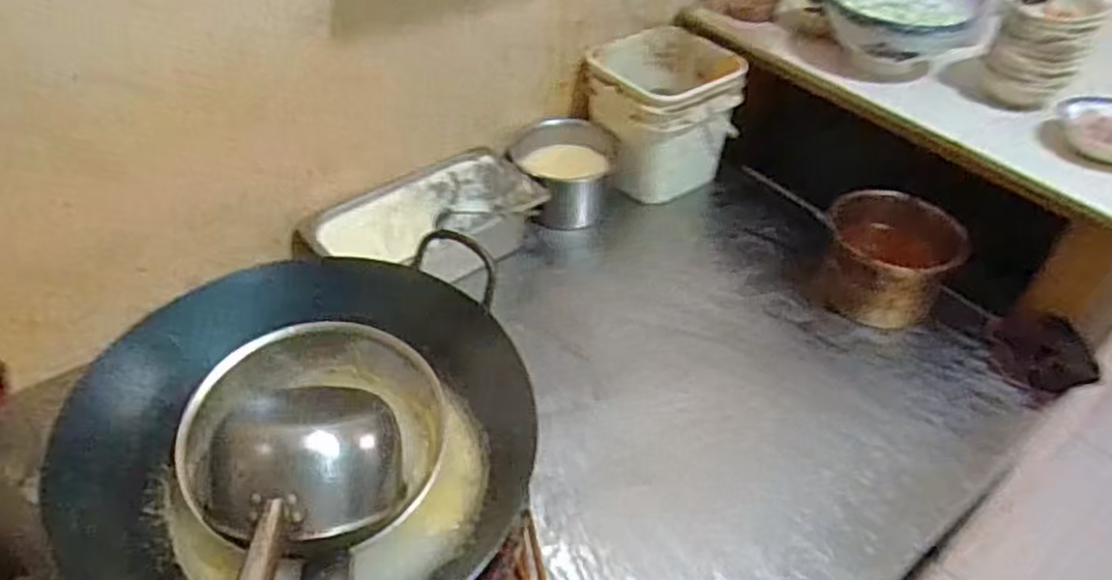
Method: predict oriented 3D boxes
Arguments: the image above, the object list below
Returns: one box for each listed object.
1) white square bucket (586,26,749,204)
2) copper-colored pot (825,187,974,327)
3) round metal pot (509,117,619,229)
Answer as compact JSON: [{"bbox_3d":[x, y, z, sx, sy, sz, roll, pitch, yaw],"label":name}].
[{"bbox_3d":[0.166,-0.290,1.231,0.213,0.203,0.217,-19,48,-20],"label":"white square bucket"},{"bbox_3d":[0.460,-0.043,1.025,0.172,0.130,0.143,24,48,21],"label":"copper-colored pot"},{"bbox_3d":[0.013,-0.186,1.191,0.169,0.120,0.139,2,44,0],"label":"round metal pot"}]

